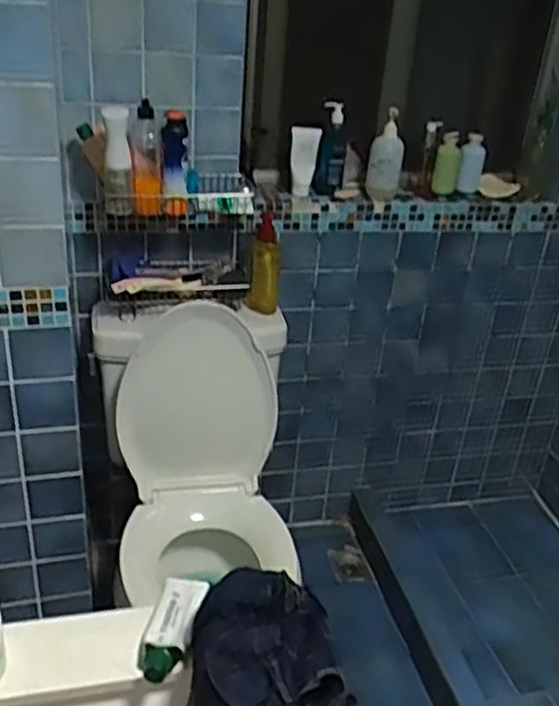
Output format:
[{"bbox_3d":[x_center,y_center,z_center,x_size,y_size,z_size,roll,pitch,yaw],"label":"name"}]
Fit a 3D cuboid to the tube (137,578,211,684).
[{"bbox_3d":[-0.105,0.264,0.691,0.045,0.021,0.130,8,29,6],"label":"tube"}]

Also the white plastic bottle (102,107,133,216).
[{"bbox_3d":[-0.311,-0.365,1.354,0.046,0.207,0.054,-5,30,-18],"label":"white plastic bottle"}]

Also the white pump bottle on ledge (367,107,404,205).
[{"bbox_3d":[0.245,-0.451,1.618,0.077,0.189,0.060,7,29,4],"label":"white pump bottle on ledge"}]

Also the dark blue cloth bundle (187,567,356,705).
[{"bbox_3d":[-0.012,0.266,0.630,0.134,0.079,0.159,-1,29,-11],"label":"dark blue cloth bundle"}]

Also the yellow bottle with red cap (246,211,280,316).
[{"bbox_3d":[-0.033,-0.194,1.571,0.065,0.208,0.062,2,29,-5],"label":"yellow bottle with red cap"}]

